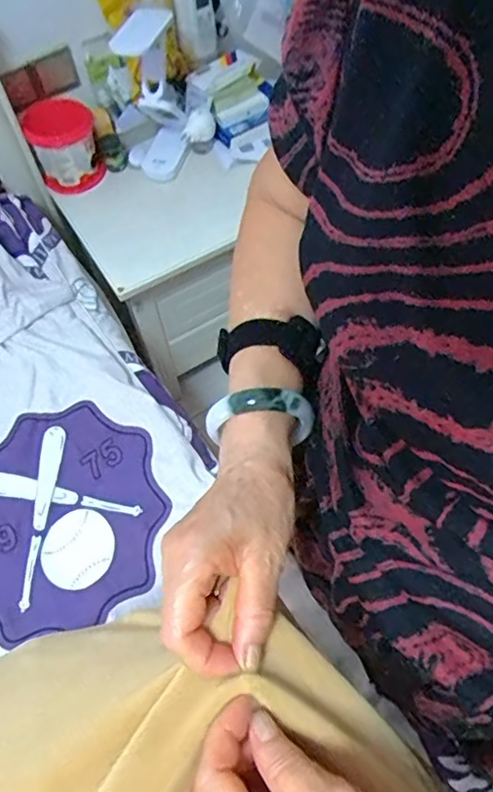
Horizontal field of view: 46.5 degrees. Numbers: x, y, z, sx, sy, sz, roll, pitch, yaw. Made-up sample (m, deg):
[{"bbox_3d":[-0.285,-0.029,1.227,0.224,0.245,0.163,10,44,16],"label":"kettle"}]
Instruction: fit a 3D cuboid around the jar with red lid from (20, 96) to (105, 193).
[{"bbox_3d":[-0.375,-0.522,1.180,0.133,0.121,0.153,-15,55,-2],"label":"jar with red lid"}]

